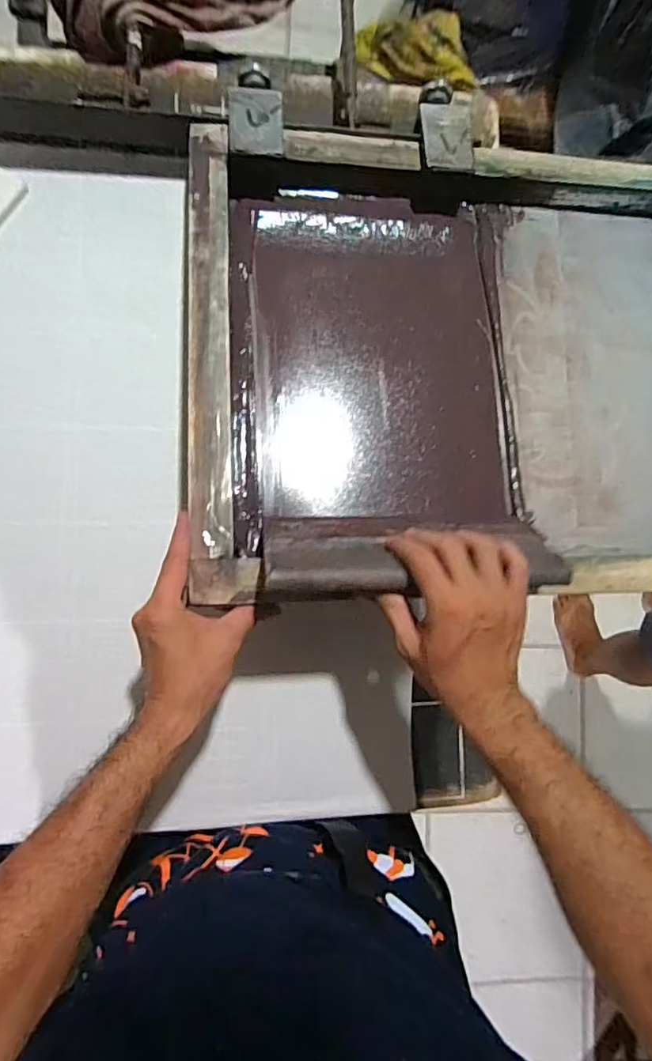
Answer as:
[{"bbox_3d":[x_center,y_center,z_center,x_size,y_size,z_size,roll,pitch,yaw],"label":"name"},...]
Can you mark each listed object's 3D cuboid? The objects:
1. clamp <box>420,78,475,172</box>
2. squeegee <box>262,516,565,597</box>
[{"bbox_3d":[0.124,-0.415,0.562,0.053,0.024,0.107,0,85,-6],"label":"clamp"},{"bbox_3d":[0.072,0.020,0.463,0.245,0.092,0.030,-1,124,-10],"label":"squeegee"}]

